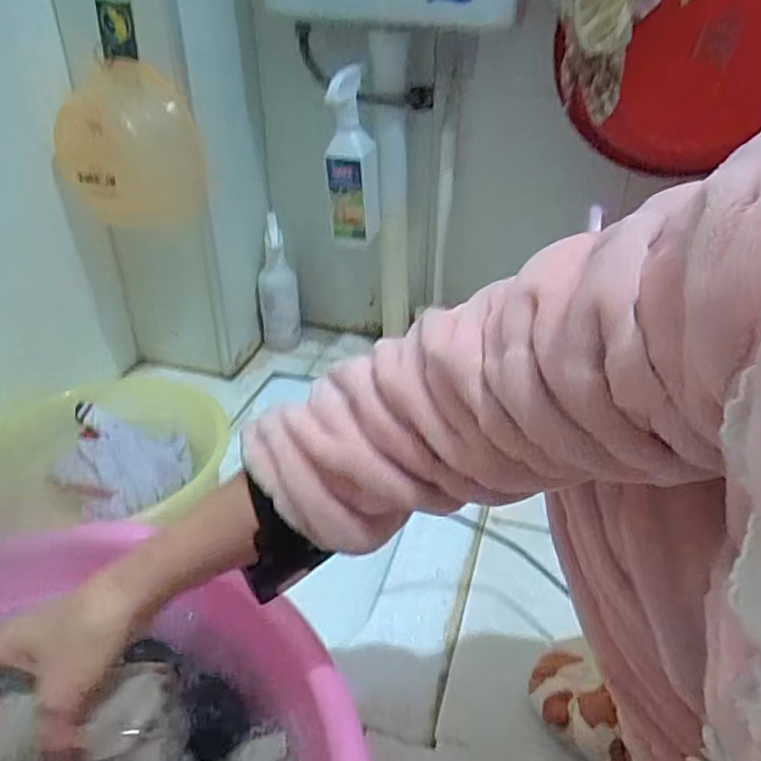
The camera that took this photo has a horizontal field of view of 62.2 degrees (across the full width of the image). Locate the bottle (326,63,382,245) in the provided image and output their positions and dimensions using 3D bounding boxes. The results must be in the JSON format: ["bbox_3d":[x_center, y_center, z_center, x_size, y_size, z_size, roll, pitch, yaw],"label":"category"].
[{"bbox_3d":[-0.040,-0.321,0.937,0.079,0.251,0.092,1,34,1],"label":"bottle"}]

